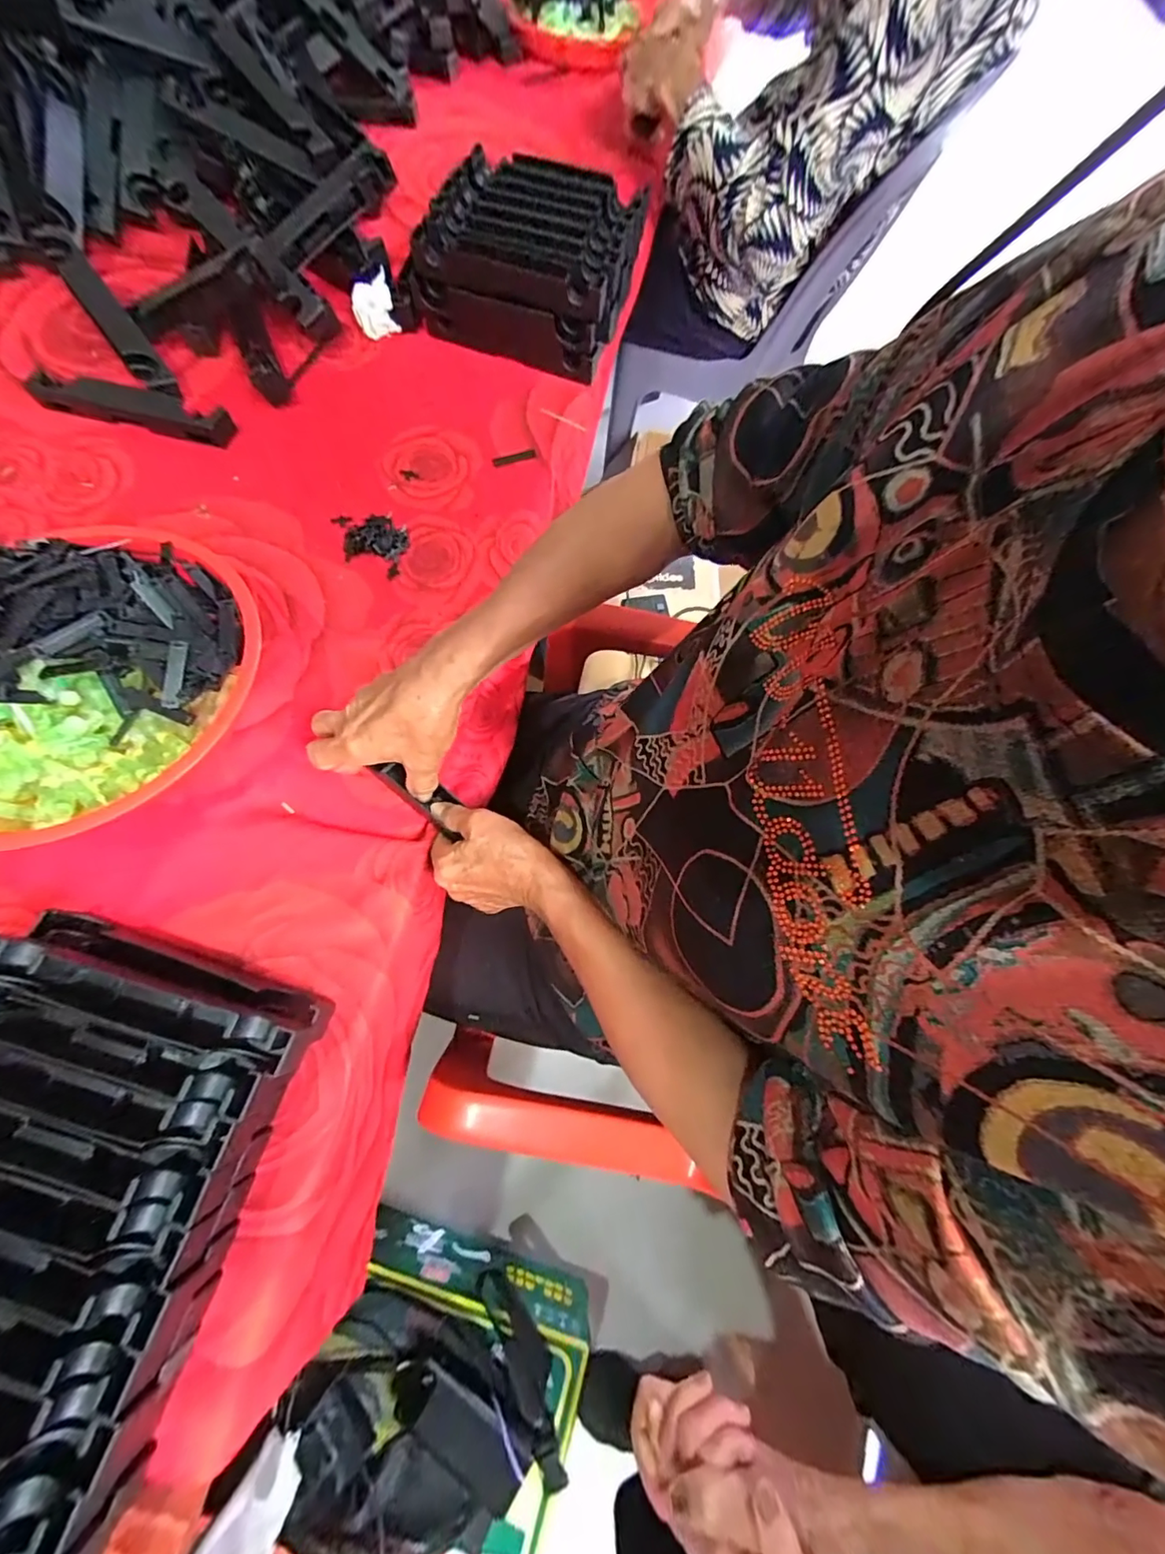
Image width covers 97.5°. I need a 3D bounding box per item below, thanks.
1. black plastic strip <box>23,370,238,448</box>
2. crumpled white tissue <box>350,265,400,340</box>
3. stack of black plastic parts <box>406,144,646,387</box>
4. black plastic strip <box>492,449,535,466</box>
[{"bbox_3d":[-0.452,-0.370,0.511,0.209,0.023,0.035,16,71,3],"label":"black plastic strip"},{"bbox_3d":[-0.229,-0.515,0.562,0.044,0.044,0.043,-22,73,-10],"label":"crumpled white tissue"},{"bbox_3d":[-0.052,-0.559,0.559,0.208,0.085,0.182,19,71,4],"label":"stack of black plastic parts"},{"bbox_3d":[-0.072,-0.334,0.534,0.046,0.004,0.011,-20,73,-9],"label":"black plastic strip"}]

